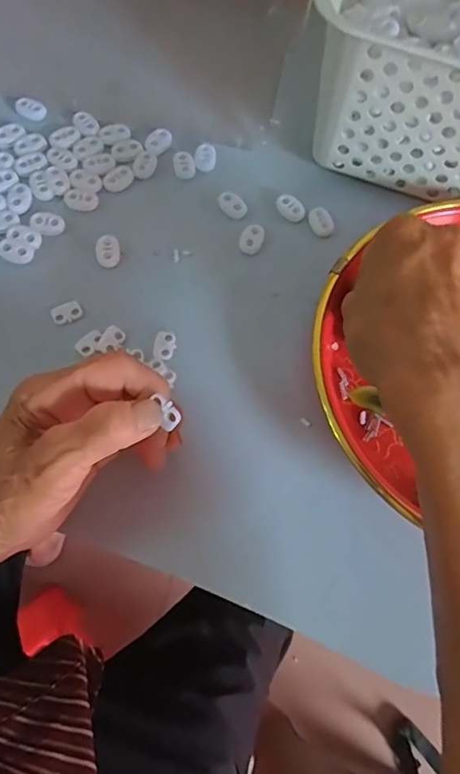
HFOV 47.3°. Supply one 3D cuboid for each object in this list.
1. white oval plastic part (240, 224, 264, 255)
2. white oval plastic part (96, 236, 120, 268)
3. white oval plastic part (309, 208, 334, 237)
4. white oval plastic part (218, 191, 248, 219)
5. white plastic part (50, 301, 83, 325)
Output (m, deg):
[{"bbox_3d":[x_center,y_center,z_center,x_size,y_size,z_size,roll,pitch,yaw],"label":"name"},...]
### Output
[{"bbox_3d":[0.015,-0.100,0.353,0.014,0.004,0.023,22,72,5],"label":"white oval plastic part"},{"bbox_3d":[-0.079,-0.088,0.341,0.015,0.006,0.021,-1,71,-3],"label":"white oval plastic part"},{"bbox_3d":[0.062,-0.113,0.360,0.015,0.006,0.019,-20,73,-9],"label":"white oval plastic part"},{"bbox_3d":[0.002,-0.125,0.360,0.021,0.006,0.016,43,75,11],"label":"white oval plastic part"},{"bbox_3d":[-0.102,-0.046,0.328,0.018,0.004,0.011,-23,74,-10],"label":"white plastic part"}]

